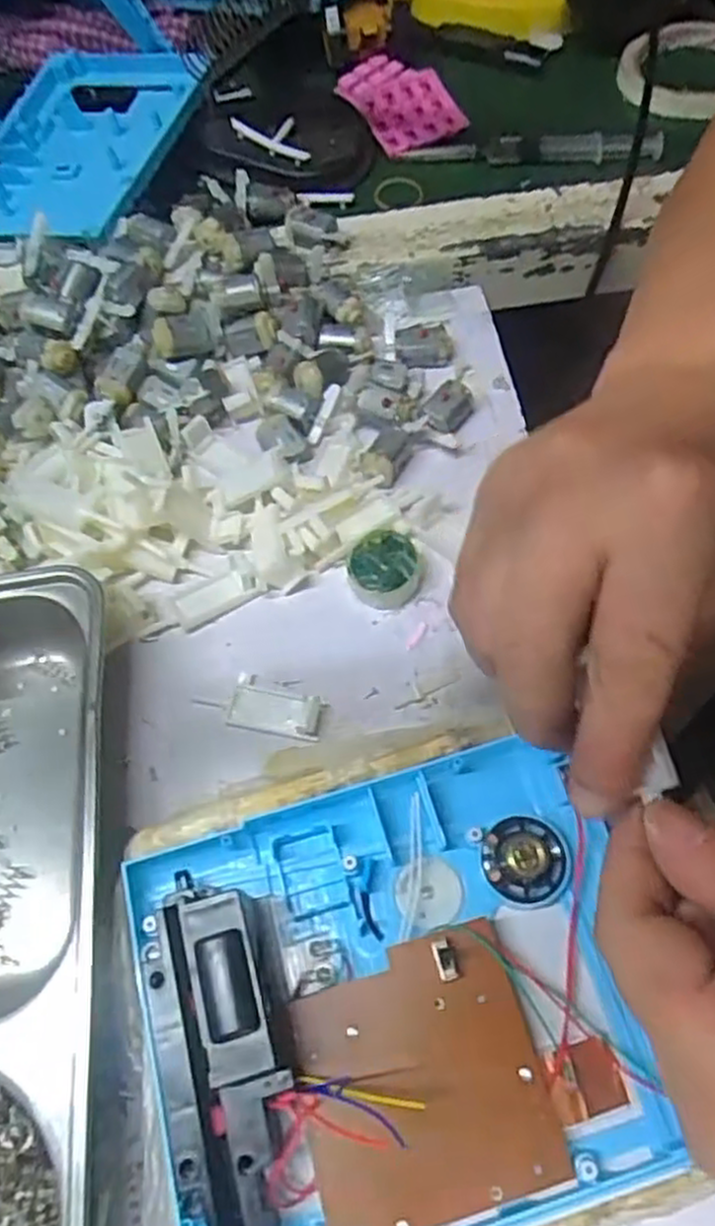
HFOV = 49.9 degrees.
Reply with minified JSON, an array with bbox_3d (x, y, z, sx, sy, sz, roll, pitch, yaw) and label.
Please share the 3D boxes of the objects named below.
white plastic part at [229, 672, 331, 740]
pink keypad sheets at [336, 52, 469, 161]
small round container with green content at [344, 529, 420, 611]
[{"bbox_3d":[-0.034,0.040,0.327,0.041,0.012,0.023,15,65,8],"label":"white plastic part"},{"bbox_3d":[0.026,-0.346,0.509,0.058,0.008,0.094,-24,66,-10],"label":"pink keypad sheets"},{"bbox_3d":[0.012,-0.022,0.352,0.033,0.016,0.034,0,64,1],"label":"small round container with green content"}]

